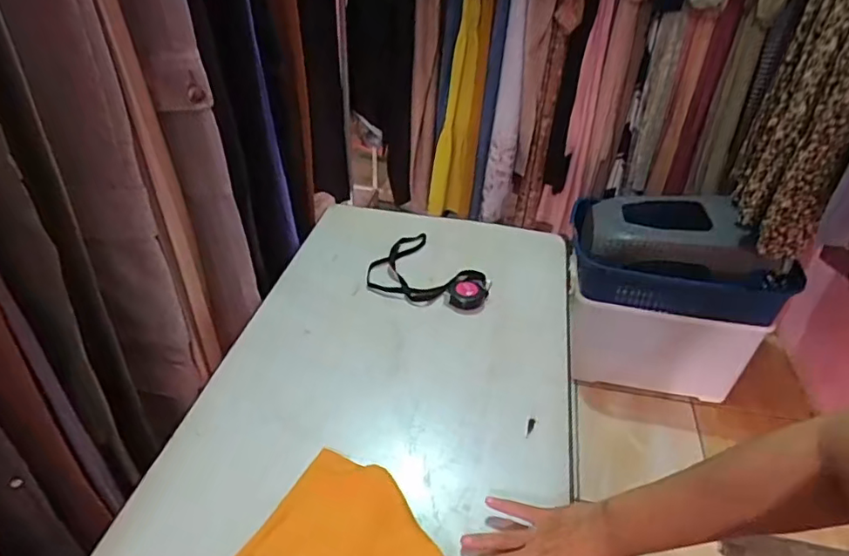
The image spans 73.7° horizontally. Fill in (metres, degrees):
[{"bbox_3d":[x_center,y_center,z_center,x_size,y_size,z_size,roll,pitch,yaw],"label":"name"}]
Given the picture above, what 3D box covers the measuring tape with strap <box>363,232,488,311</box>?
[{"bbox_3d":[0.018,-0.013,0.909,0.188,0.018,0.160,17,39,18],"label":"measuring tape with strap"}]

